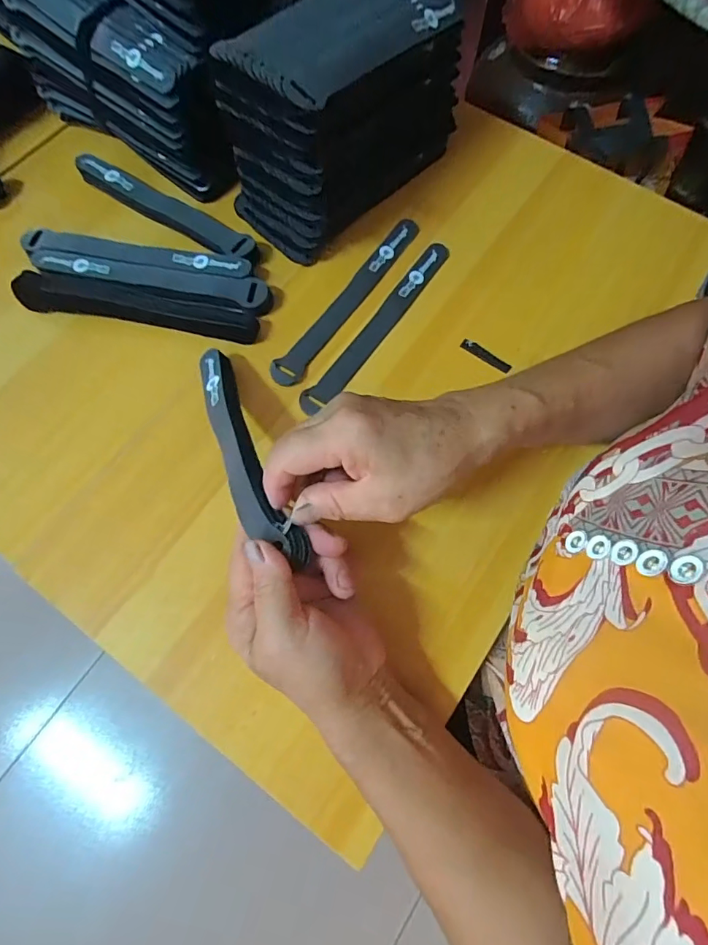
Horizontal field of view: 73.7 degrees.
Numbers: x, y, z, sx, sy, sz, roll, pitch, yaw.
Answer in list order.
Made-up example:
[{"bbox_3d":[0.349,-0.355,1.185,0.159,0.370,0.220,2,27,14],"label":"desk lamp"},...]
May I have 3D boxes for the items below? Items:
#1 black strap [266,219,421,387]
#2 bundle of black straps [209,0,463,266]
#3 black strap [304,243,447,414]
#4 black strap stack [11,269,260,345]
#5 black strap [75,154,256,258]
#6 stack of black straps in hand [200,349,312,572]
[{"bbox_3d":[-0.004,-0.147,0.397,0.024,0.004,0.192,34,75,12],"label":"black strap"},{"bbox_3d":[-0.009,-0.289,0.375,0.093,0.139,0.194,36,76,12],"label":"bundle of black straps"},{"bbox_3d":[0.021,-0.123,0.389,0.022,0.004,0.192,34,75,12],"label":"black strap"},{"bbox_3d":[-0.174,-0.136,0.382,0.193,0.029,0.028,9,72,4],"label":"black strap stack"},{"bbox_3d":[-0.164,-0.232,0.416,0.186,0.022,0.027,32,75,11],"label":"black strap"},{"bbox_3d":[-0.075,-0.022,0.310,0.029,0.017,0.192,-24,54,-7],"label":"stack of black straps in hand"}]

